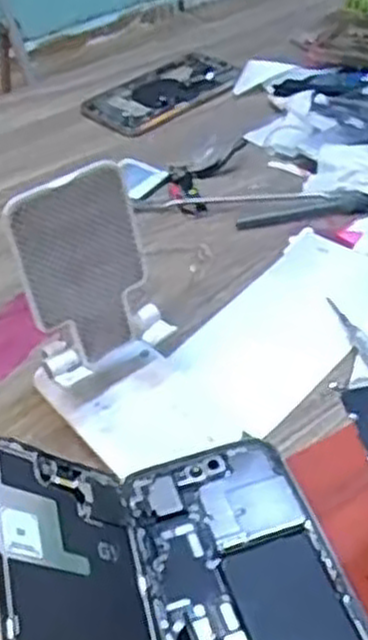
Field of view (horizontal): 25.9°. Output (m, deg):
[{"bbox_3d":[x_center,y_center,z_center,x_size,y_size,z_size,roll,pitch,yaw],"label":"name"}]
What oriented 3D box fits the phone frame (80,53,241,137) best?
[{"bbox_3d":[-0.020,-0.197,0.689,0.087,0.010,0.136,28,51,33],"label":"phone frame"}]

